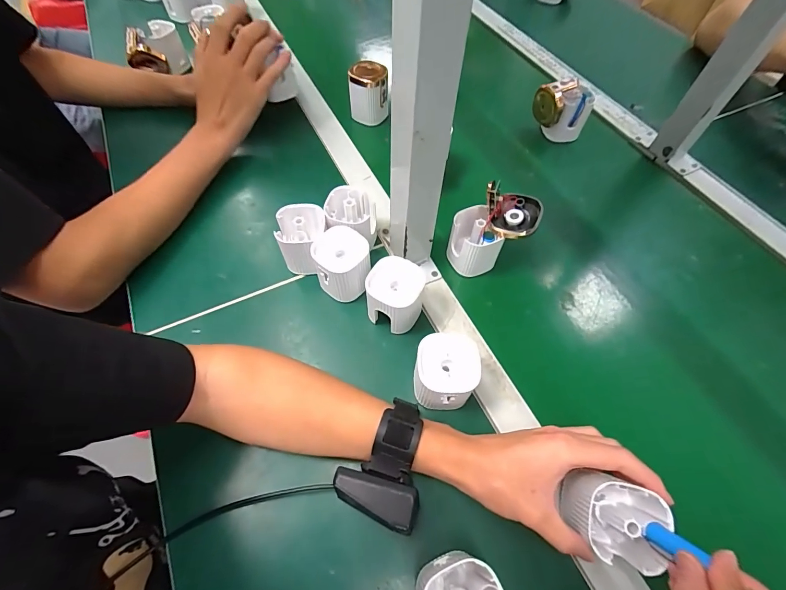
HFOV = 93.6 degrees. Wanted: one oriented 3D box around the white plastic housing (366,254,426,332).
[{"bbox_3d":[0.002,0.005,0.390,0.055,0.068,0.059,10,60,4],"label":"white plastic housing"}]

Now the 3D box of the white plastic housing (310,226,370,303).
[{"bbox_3d":[-0.055,-0.032,0.408,0.062,0.066,0.062,35,65,17],"label":"white plastic housing"}]

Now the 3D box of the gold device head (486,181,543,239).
[{"bbox_3d":[0.127,-0.093,0.393,0.060,0.046,0.052,16,60,7],"label":"gold device head"}]

